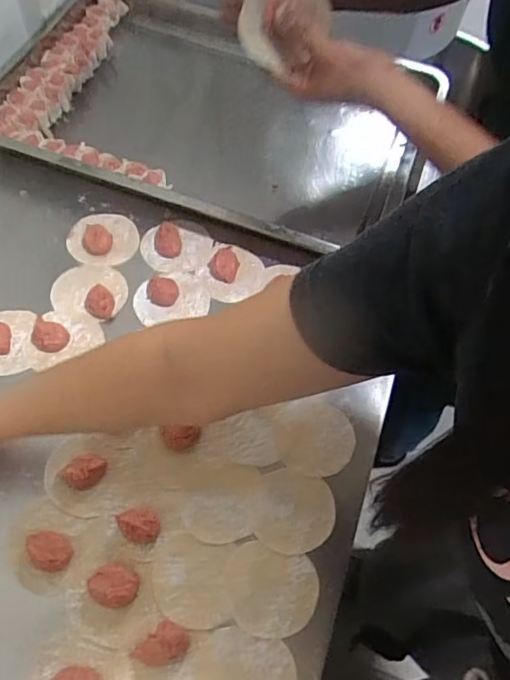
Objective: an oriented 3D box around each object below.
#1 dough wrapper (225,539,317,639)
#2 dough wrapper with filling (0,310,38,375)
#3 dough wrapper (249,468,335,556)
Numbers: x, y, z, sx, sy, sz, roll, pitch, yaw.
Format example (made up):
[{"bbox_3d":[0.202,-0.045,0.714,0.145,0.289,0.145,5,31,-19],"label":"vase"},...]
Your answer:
[{"bbox_3d":[0.015,0.228,0.488,0.083,0.004,0.073,14,61,3],"label":"dough wrapper"},{"bbox_3d":[-0.282,-0.001,0.590,0.067,0.021,0.079,-3,61,-6],"label":"dough wrapper with filling"},{"bbox_3d":[0.038,0.168,0.525,0.077,0.004,0.076,2,61,-3],"label":"dough wrapper"}]

